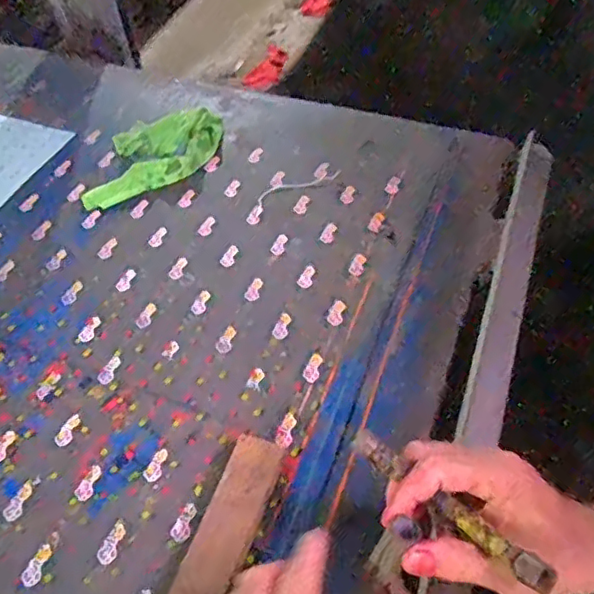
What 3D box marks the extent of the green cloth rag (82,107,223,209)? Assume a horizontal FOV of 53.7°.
[{"bbox_3d":[-0.211,-0.209,0.845,0.219,0.035,0.136,-27,54,-17],"label":"green cloth rag"}]

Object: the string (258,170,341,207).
[{"bbox_3d":[0.001,-0.155,0.805,0.126,0.004,0.029,-24,51,-16],"label":"string"}]

